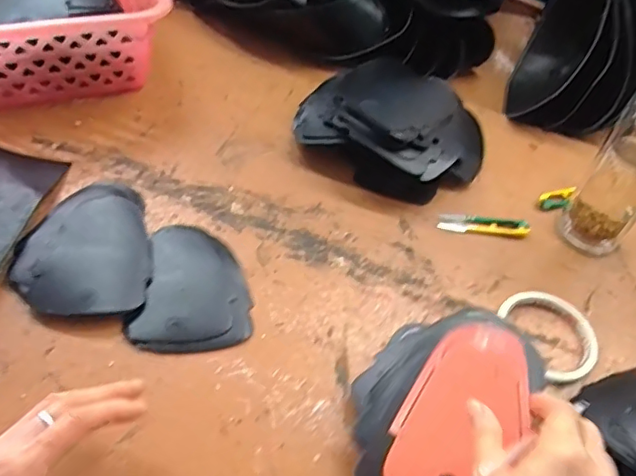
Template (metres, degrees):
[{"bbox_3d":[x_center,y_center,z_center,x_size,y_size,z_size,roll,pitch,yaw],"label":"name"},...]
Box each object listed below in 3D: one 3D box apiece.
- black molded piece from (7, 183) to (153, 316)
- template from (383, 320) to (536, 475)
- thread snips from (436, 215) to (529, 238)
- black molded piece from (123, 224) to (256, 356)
[{"bbox_3d":[-0.224,0.005,0.535,0.117,0.018,0.159,-7,51,-12],"label":"black molded piece"},{"bbox_3d":[0.104,0.126,0.403,0.085,0.008,0.137,19,68,43],"label":"template"},{"bbox_3d":[0.183,-0.015,0.616,0.099,0.006,0.022,4,49,-3],"label":"thread snips"},{"bbox_3d":[-0.116,0.044,0.525,0.102,0.007,0.137,-1,50,-7],"label":"black molded piece"}]

